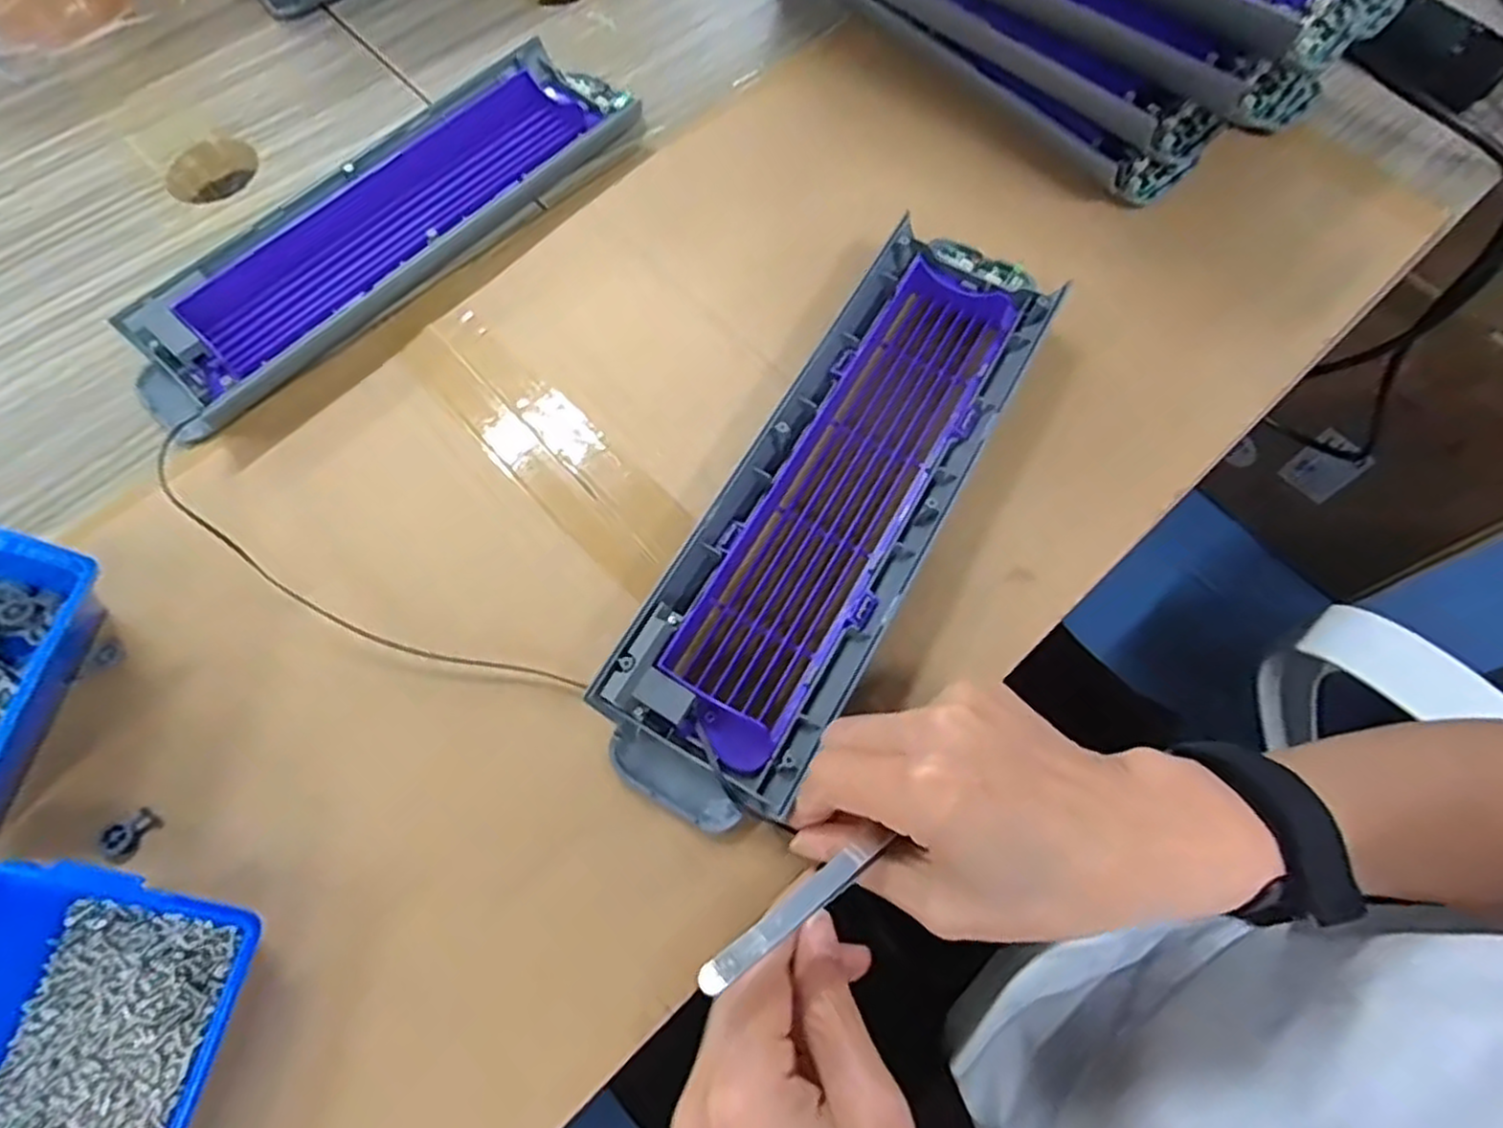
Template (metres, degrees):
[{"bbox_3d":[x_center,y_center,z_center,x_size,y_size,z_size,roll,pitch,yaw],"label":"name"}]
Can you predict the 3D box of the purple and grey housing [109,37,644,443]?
[{"bbox_3d":[-0.183,-0.176,0.390,0.086,0.029,0.289,39,73,16],"label":"purple and grey housing"}]

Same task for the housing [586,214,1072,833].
[{"bbox_3d":[0.042,-0.033,0.320,0.080,0.028,0.289,27,70,15],"label":"housing"}]

